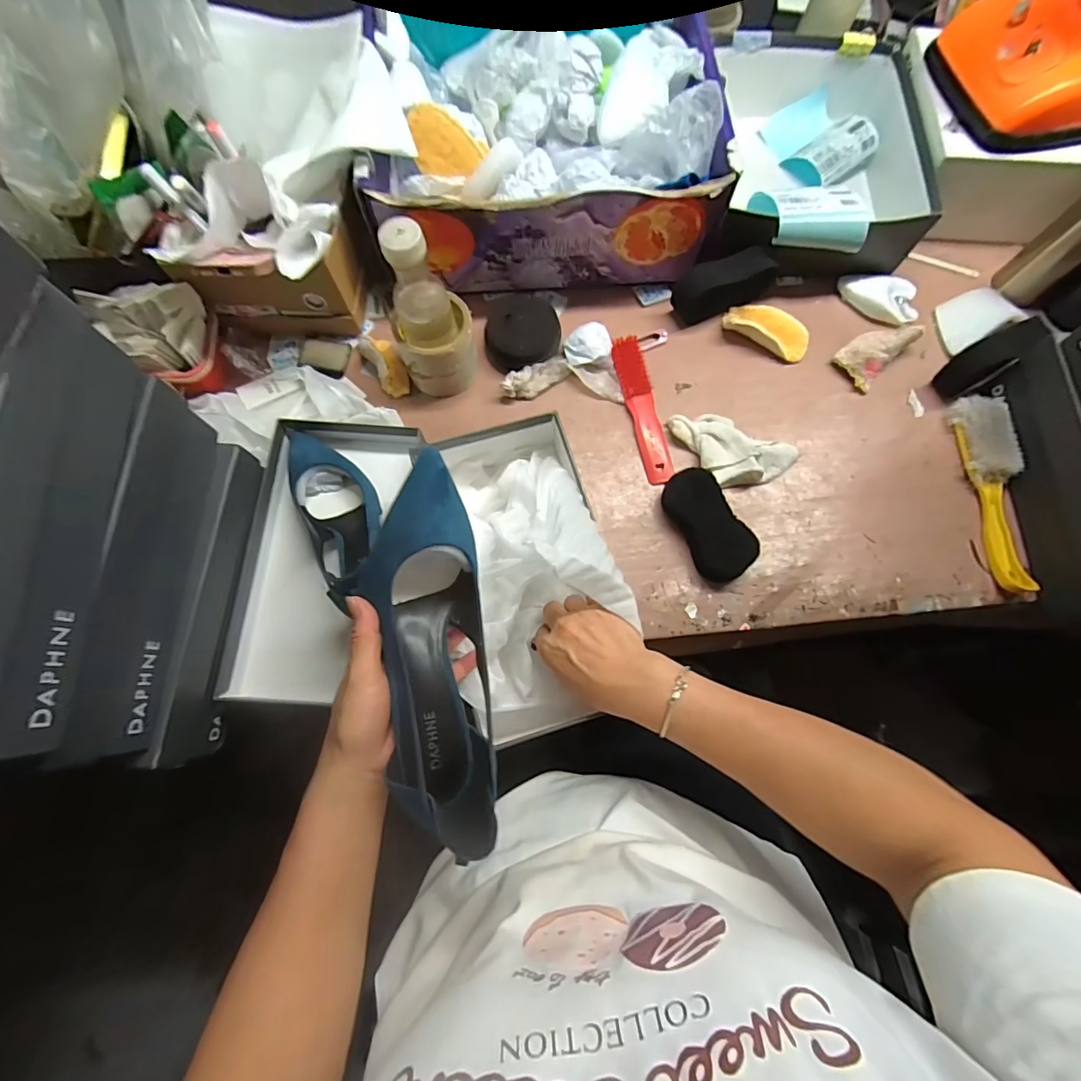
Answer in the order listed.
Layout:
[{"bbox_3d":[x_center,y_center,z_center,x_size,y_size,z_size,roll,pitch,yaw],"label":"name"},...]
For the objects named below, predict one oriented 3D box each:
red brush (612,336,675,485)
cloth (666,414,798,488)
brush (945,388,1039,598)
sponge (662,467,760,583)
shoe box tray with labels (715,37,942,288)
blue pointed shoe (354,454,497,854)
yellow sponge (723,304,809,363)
[{"bbox_3d":[0.127,-0.163,0.604,0.035,0.021,0.191,-12,75,-4],"label":"red brush"},{"bbox_3d":[0.221,-0.105,0.580,0.146,0.026,0.071,20,75,5],"label":"cloth"},{"bbox_3d":[0.521,-0.060,0.558,0.047,0.029,0.232,2,74,0],"label":"brush"},{"bbox_3d":[0.187,-0.019,0.548,0.058,0.035,0.125,-27,77,-8],"label":"sponge"},{"bbox_3d":[0.354,-0.510,0.653,0.250,0.086,0.343,5,74,0],"label":"shoe box tray with labels"},{"bbox_3d":[-0.078,0.071,0.344,0.073,0.086,0.261,-7,81,-3],"label":"blue pointed shoe"},{"bbox_3d":[0.286,-0.266,0.621,0.107,0.032,0.048,26,76,6],"label":"yellow sponge"}]

